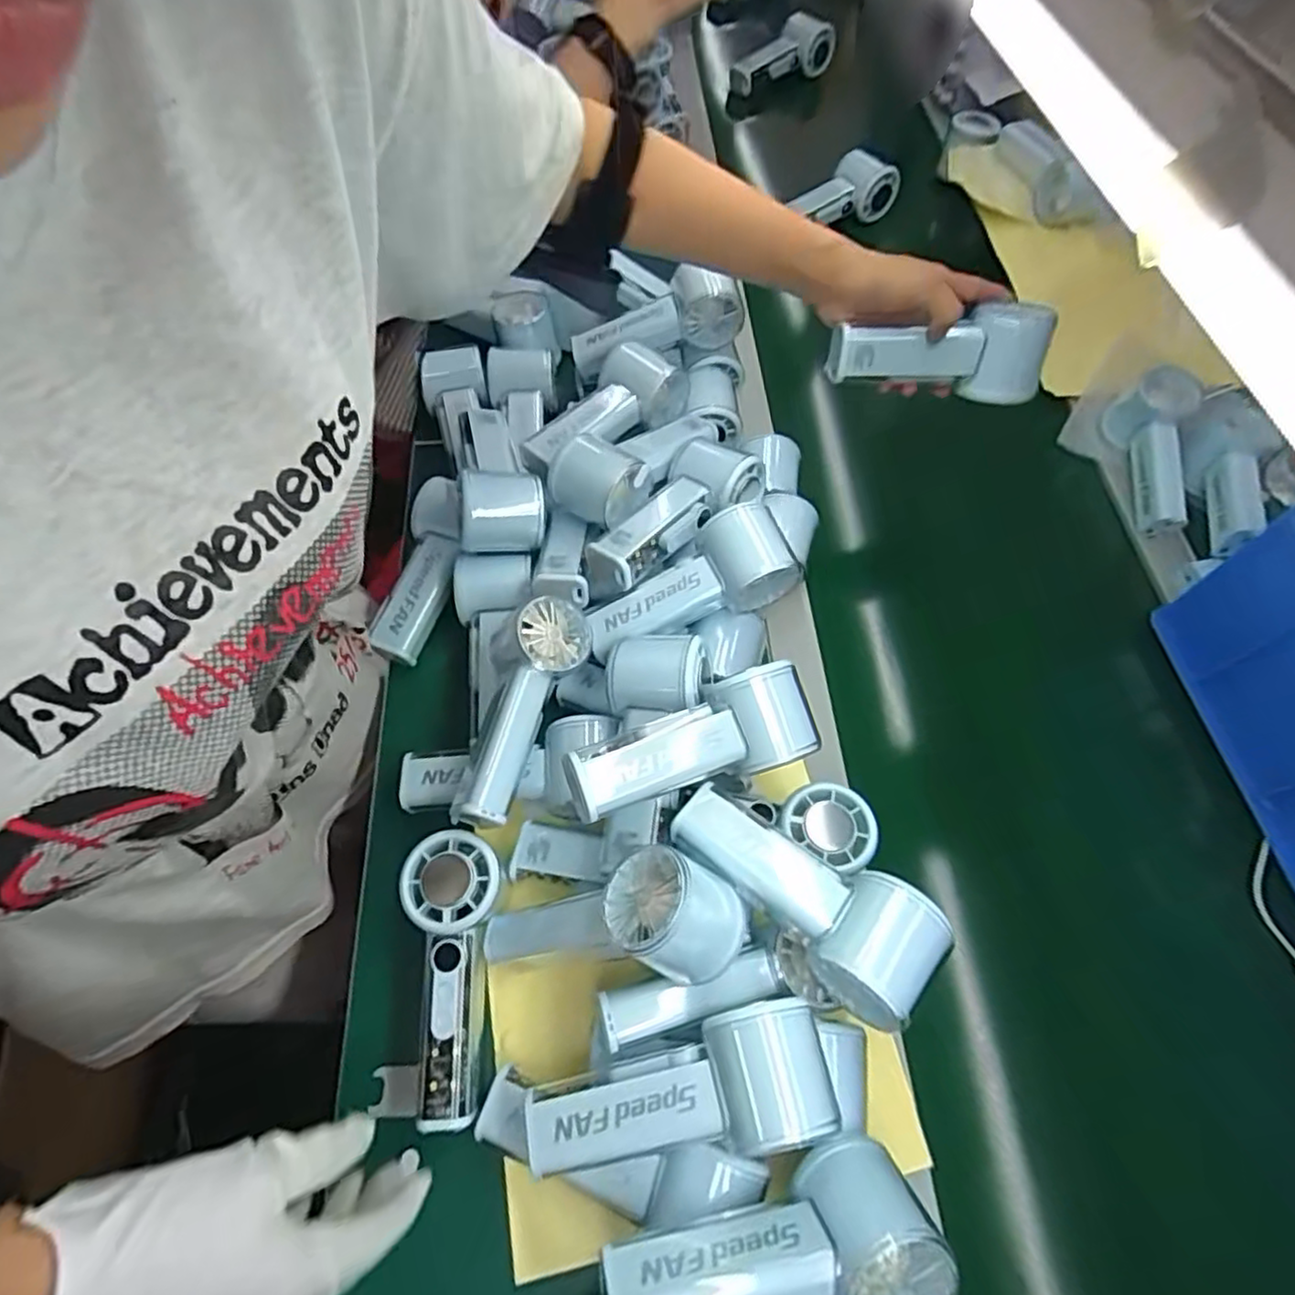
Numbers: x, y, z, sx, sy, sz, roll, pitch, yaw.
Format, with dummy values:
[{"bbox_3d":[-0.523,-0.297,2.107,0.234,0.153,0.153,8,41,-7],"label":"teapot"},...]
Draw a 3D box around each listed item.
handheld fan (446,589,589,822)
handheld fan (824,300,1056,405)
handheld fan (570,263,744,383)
[{"bbox_3d":[-0.086,0.039,0.444,0.046,0.044,0.154,14,68,16],"label":"handheld fan"},{"bbox_3d":[0.207,-0.205,0.480,0.148,0.056,0.040,-3,49,-2],"label":"handheld fan"},{"bbox_3d":[0.007,-0.285,0.609,0.151,0.062,0.050,-12,48,13],"label":"handheld fan"}]

